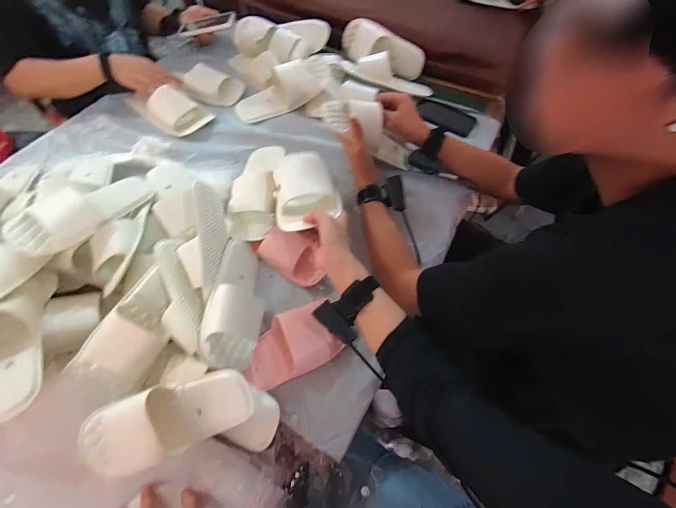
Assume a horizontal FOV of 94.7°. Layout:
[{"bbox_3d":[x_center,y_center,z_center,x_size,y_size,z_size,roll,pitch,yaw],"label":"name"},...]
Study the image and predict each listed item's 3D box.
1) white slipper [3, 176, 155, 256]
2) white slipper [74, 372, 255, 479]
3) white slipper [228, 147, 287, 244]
[{"bbox_3d":[-0.446,-0.087,0.554,0.072,0.076,0.228,27,43,14],"label":"white slipper"},{"bbox_3d":[-0.235,0.236,0.439,0.227,0.087,0.089,-13,62,-8],"label":"white slipper"},{"bbox_3d":[-0.167,-0.148,0.642,0.109,0.069,0.257,-2,61,-2],"label":"white slipper"}]

